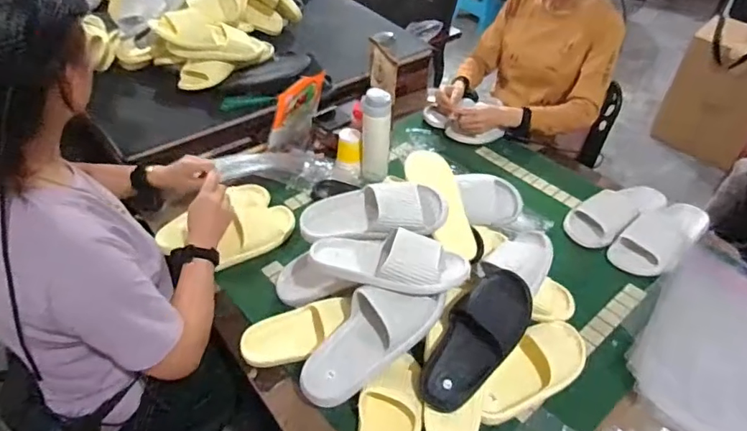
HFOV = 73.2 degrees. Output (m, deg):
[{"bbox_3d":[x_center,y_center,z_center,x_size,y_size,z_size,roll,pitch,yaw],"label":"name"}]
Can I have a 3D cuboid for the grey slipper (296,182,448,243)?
[{"bbox_3d":[-0.008,-0.004,0.913,0.263,0.081,0.105,-6,41,18],"label":"grey slipper"}]

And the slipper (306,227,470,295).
[{"bbox_3d":[0.025,0.069,0.842,0.265,0.067,0.100,12,45,10],"label":"slipper"}]

